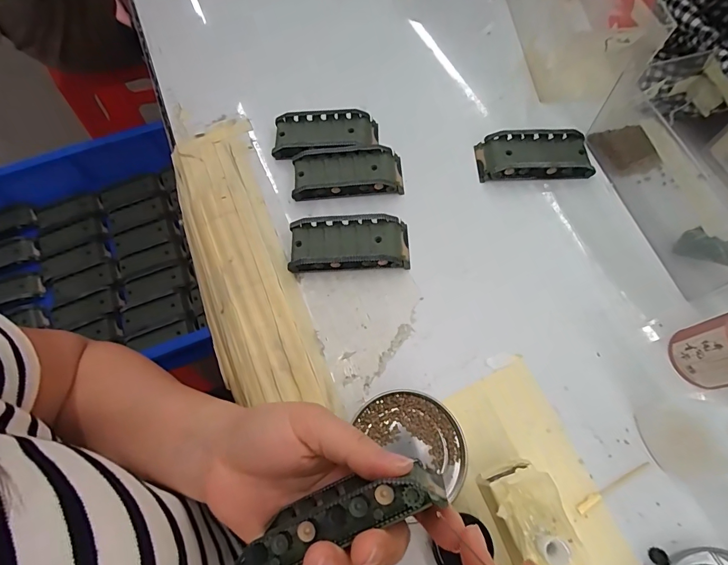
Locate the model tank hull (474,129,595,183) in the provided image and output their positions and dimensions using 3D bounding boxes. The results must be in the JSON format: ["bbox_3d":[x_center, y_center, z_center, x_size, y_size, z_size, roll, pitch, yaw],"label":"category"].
[{"bbox_3d":[0.153,-0.114,0.352,0.096,0.021,0.043,-1,66,1],"label":"model tank hull"}]

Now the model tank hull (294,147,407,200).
[{"bbox_3d":[-0.015,-0.100,0.351,0.097,0.017,0.045,-3,66,0],"label":"model tank hull"}]

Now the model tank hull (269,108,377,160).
[{"bbox_3d":[-0.036,-0.141,0.369,0.098,0.017,0.046,-5,67,-1],"label":"model tank hull"}]

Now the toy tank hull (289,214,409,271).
[{"bbox_3d":[-0.012,-0.032,0.322,0.097,0.019,0.044,-2,66,0],"label":"toy tank hull"}]

